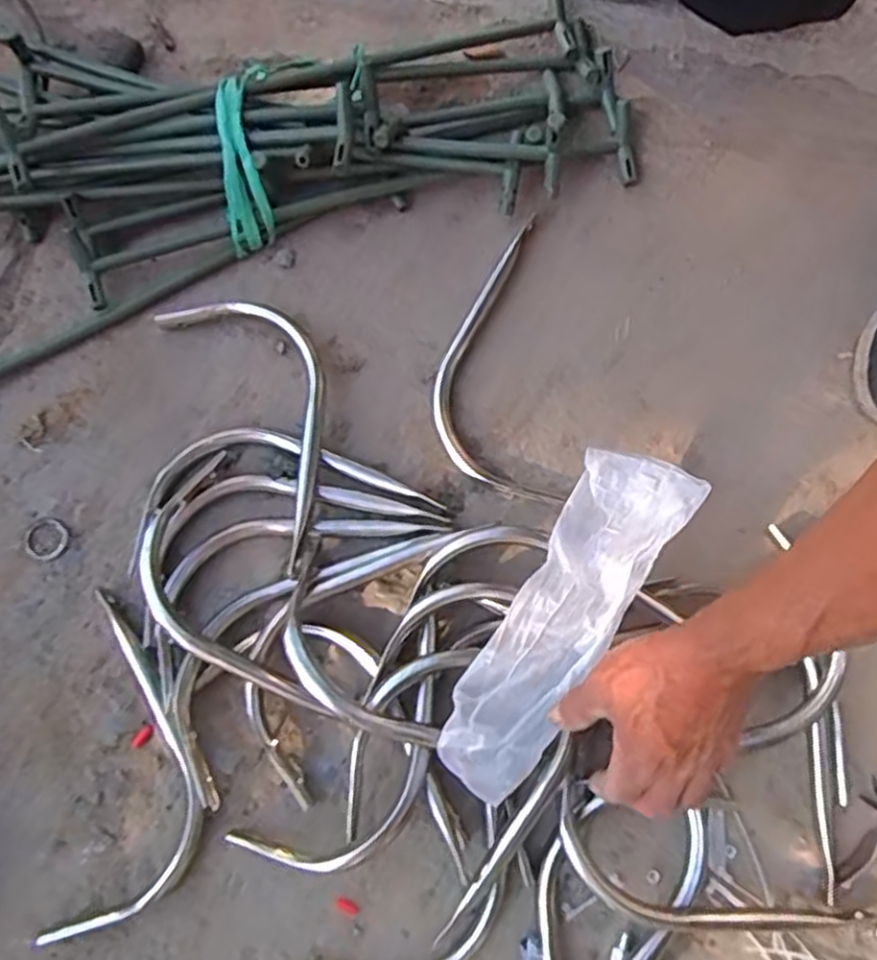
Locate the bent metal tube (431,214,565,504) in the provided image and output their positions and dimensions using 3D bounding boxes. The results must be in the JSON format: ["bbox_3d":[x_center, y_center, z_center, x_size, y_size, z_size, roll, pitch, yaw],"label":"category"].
[{"bbox_3d":[0.041,-0.095,0.626,0.097,0.017,0.232,-7,78,0],"label":"bent metal tube"}]

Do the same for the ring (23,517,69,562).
[{"bbox_3d":[-0.320,0.048,0.618,0.035,0.004,0.034,0,79,2],"label":"ring"}]

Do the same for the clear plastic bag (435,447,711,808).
[{"bbox_3d":[0.085,0.094,0.528,0.074,0.029,0.257,32,81,7],"label":"clear plastic bag"}]

